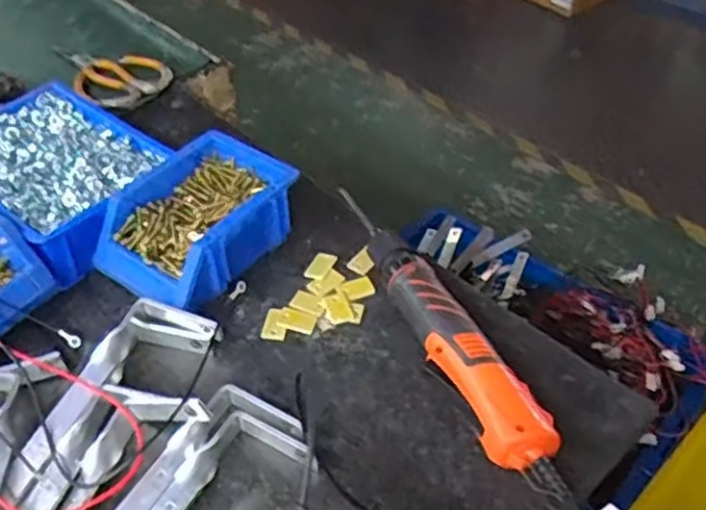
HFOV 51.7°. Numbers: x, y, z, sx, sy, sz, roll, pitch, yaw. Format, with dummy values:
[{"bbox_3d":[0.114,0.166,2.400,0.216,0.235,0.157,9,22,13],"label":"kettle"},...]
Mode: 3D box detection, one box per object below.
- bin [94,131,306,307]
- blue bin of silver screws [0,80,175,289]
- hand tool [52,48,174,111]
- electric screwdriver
[{"bbox_3d":[-0.135,-0.027,0.616,0.120,0.069,0.149,24,49,22],"label":"bin"},{"bbox_3d":[-0.272,-0.073,0.668,0.195,0.058,0.146,29,51,26],"label":"blue bin of silver screws"},{"bbox_3d":[-0.291,-0.216,0.840,0.174,0.019,0.096,32,52,27],"label":"hand tool"},{"bbox_3d":[0.060,0.050,0.559,0.048,0.041,0.323,-20,48,-19],"label":"electric screwdriver"}]

